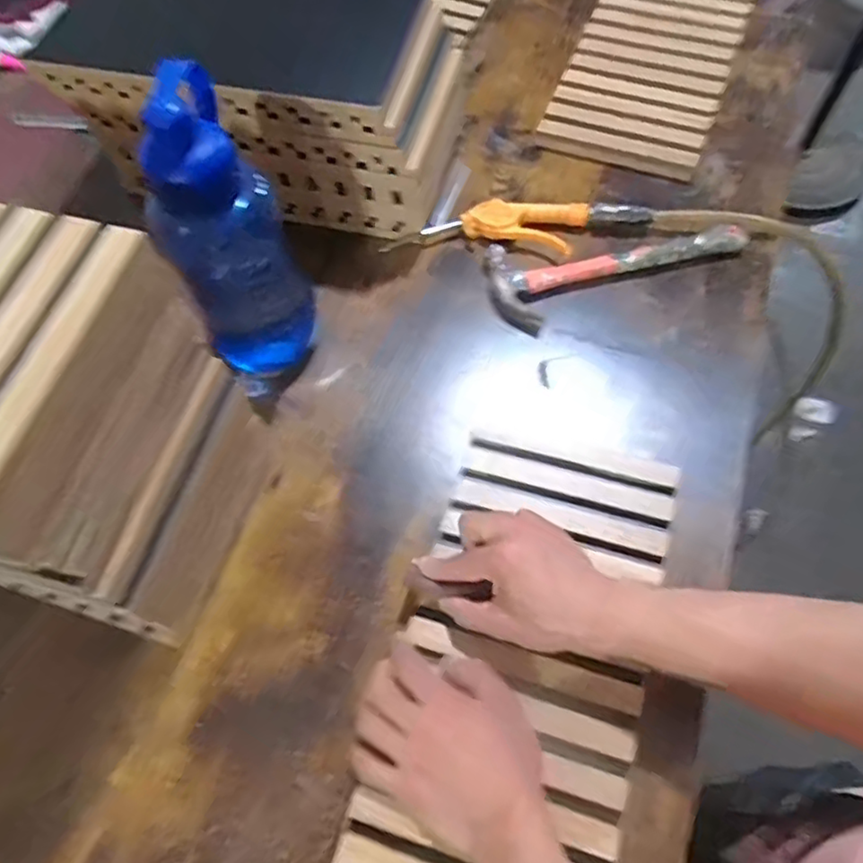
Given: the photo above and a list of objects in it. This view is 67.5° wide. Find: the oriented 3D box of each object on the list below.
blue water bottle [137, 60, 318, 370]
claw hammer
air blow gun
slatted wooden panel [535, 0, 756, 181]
[{"bbox_3d":[-0.163,-0.160,0.549,0.087,0.267,0.115,-9,64,-2],"label":"blue water bottle"},{"bbox_3d":[0.189,-0.182,0.671,0.264,0.027,0.101,-18,65,-7],"label":"claw hammer"},{"bbox_3d":[0.093,-0.220,0.691,0.272,0.029,0.064,5,64,4],"label":"air blow gun"},{"bbox_3d":[0.271,-0.461,0.790,0.183,0.015,0.353,20,71,14],"label":"slatted wooden panel"}]

